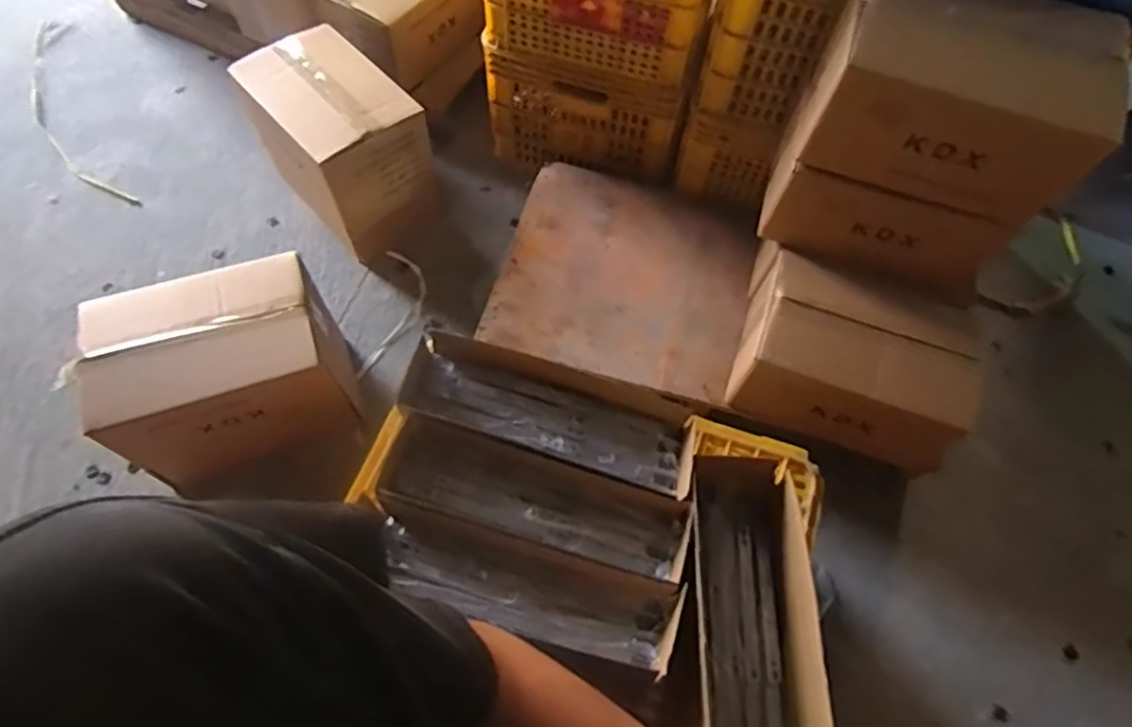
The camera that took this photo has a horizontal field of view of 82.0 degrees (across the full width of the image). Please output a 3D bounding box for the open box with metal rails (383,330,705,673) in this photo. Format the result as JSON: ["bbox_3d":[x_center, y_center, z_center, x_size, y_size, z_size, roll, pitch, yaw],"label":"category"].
[{"bbox_3d":[-0.030,0.149,0.705,0.326,0.071,0.103,16,63,4],"label":"open box with metal rails"}]

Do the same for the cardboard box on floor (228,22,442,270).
[{"bbox_3d":[-0.453,-0.443,1.326,0.227,0.264,0.356,-39,71,-21],"label":"cardboard box on floor"}]

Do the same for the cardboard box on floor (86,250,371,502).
[{"bbox_3d":[-0.543,0.031,1.094,0.341,0.323,0.237,-11,64,-10],"label":"cardboard box on floor"}]

